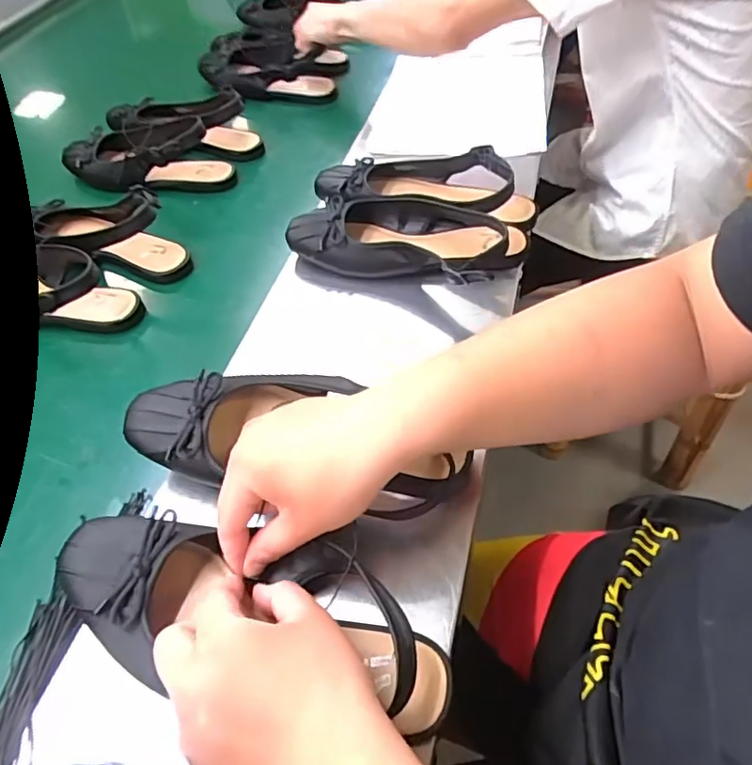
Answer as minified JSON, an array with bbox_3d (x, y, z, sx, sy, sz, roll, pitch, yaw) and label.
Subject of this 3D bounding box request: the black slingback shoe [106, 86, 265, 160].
[{"bbox_3d":[-0.280,-0.383,0.813,0.236,0.064,0.097,12,54,14],"label":"black slingback shoe"}]

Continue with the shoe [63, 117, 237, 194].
[{"bbox_3d":[-0.312,-0.305,0.752,0.243,0.071,0.105,13,54,15],"label":"shoe"}]

